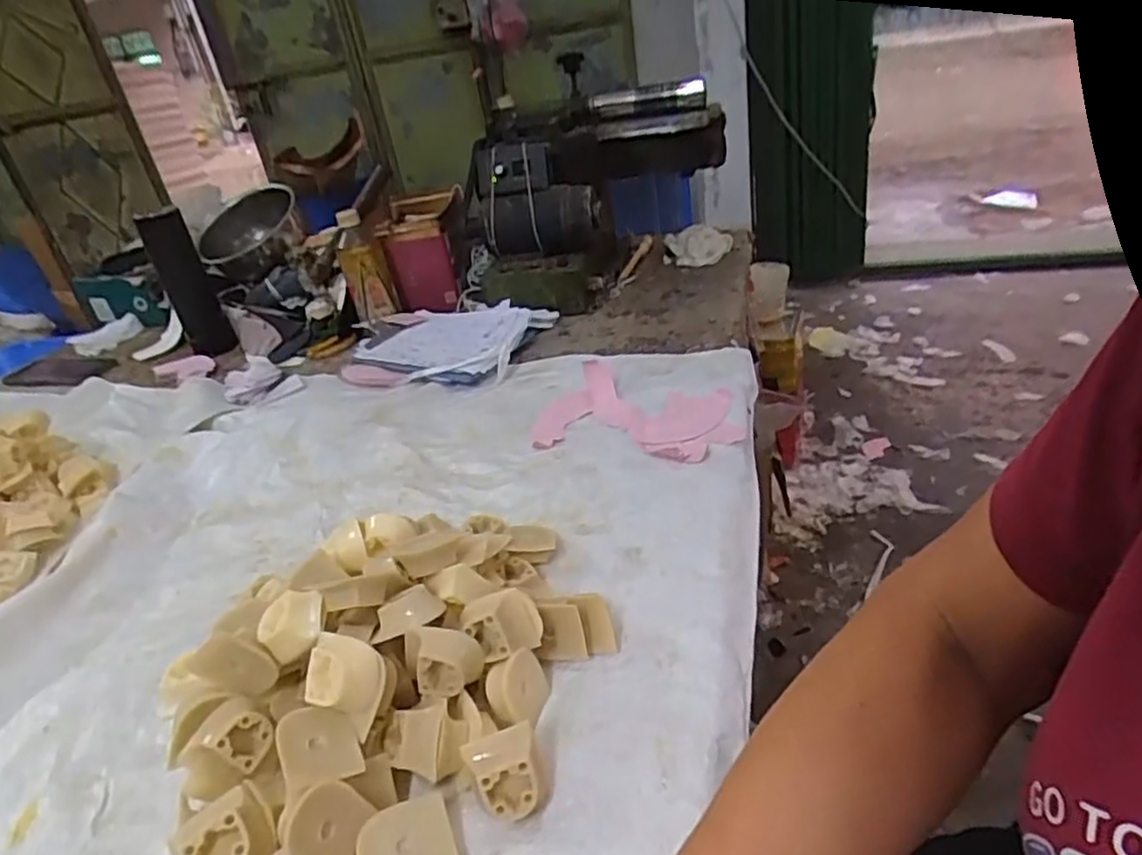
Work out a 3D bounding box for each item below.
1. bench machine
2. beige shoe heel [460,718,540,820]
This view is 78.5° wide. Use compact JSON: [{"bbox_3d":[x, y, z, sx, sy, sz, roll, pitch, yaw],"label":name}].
[{"bbox_3d":[0.016,-0.352,1.079,0.405,0.264,0.253,-29,37,-31],"label":"bench machine"},{"bbox_3d":[-0.037,0.199,0.394,0.037,0.041,0.036,-13,31,-8],"label":"beige shoe heel"}]

